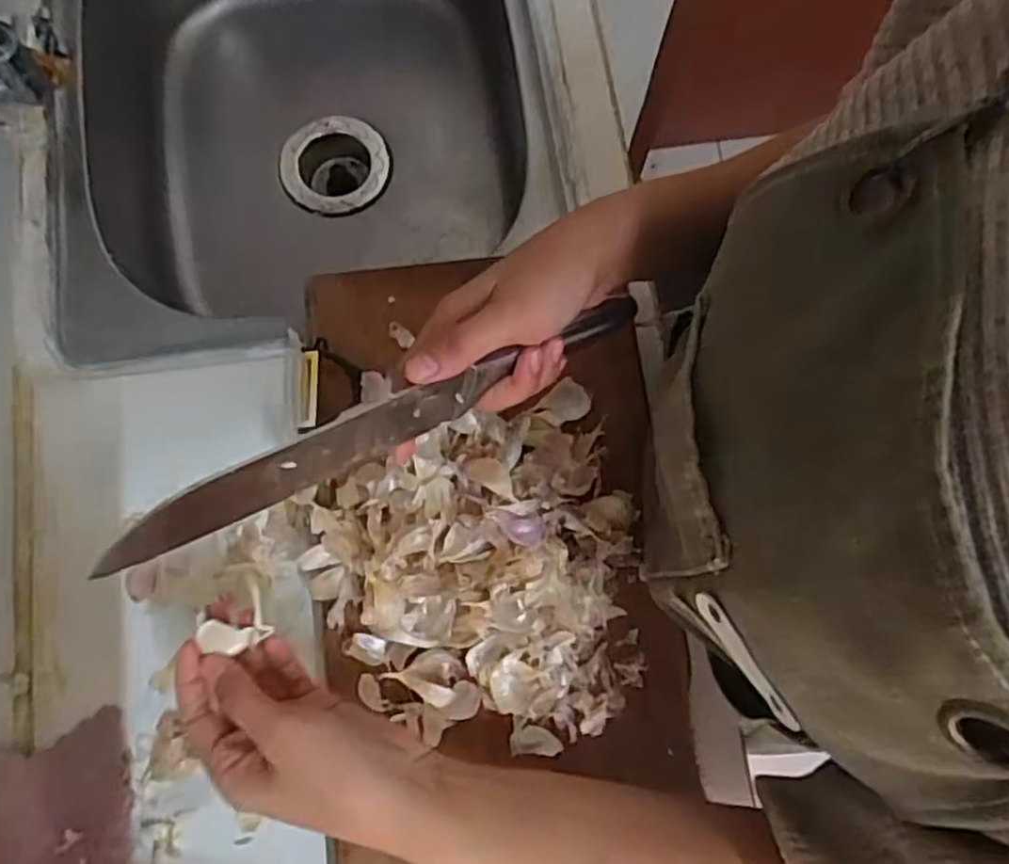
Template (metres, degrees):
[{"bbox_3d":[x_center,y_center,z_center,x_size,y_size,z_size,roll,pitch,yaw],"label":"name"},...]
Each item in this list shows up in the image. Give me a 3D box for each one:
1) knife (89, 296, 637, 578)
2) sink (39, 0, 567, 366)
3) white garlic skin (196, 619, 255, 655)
[{"bbox_3d":[-0.040,-0.011,0.340,0.290,0.035,0.012,-28,78,-31],"label":"knife"},{"bbox_3d":[-0.174,-0.278,0.650,0.394,0.183,0.452,-10,78,-3],"label":"sink"},{"bbox_3d":[-0.139,0.102,0.352,0.026,0.008,0.013,13,77,-17],"label":"white garlic skin"}]

